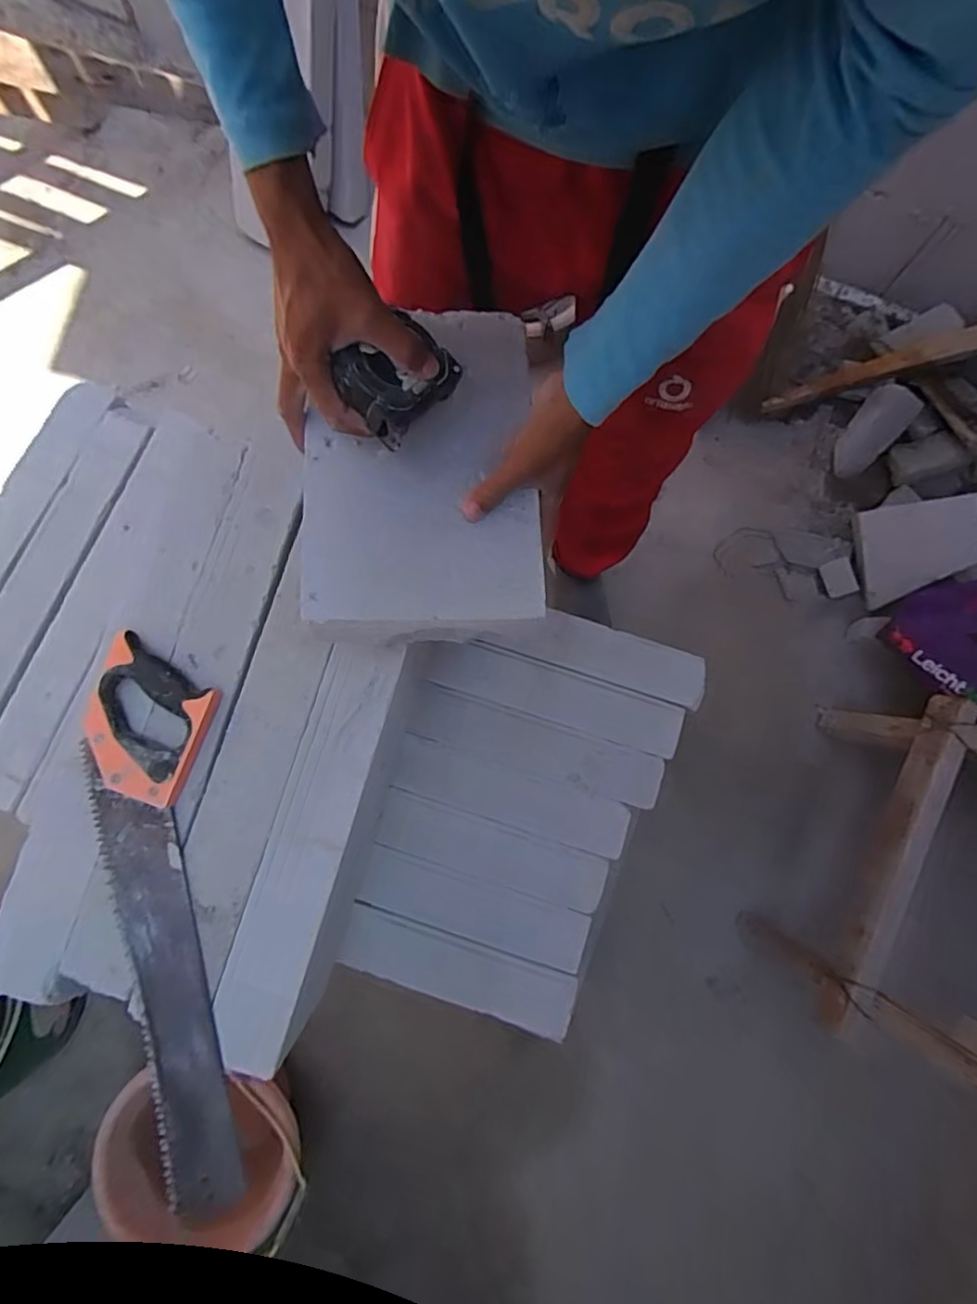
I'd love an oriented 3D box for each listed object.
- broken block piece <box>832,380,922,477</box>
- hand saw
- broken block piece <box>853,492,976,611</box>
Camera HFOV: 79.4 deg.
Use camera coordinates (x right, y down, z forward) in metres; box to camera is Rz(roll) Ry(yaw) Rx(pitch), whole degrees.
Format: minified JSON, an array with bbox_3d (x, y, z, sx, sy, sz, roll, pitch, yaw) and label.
[{"bbox_3d":[0.778,-0.446,1.199,0.092,0.041,0.186,35,110,6],"label":"broken block piece"},{"bbox_3d":[-0.310,0.241,0.549,0.130,0.045,0.520,-6,80,-2],"label":"hand saw"},{"bbox_3d":[0.830,-0.193,1.139,0.199,0.055,0.196,-8,73,28],"label":"broken block piece"}]

